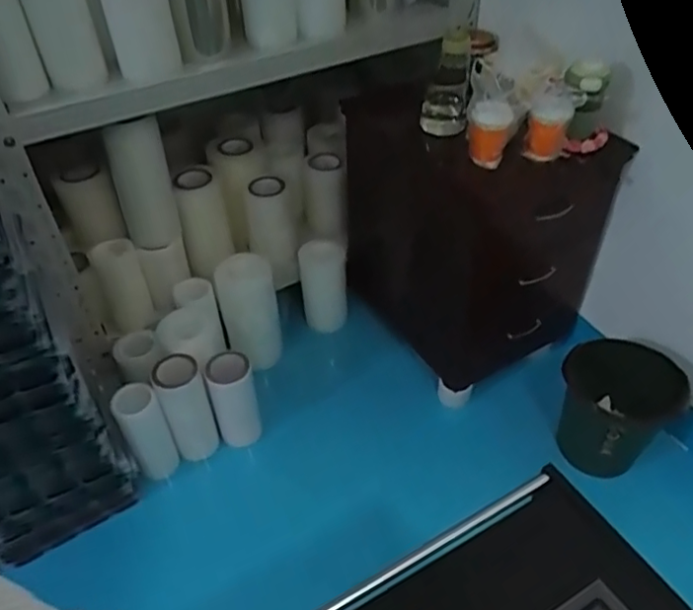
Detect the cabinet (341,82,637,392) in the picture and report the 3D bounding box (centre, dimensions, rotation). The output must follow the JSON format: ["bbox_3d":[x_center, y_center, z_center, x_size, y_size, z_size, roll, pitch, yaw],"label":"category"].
[{"bbox_3d":[0.307,-0.225,1.650,0.441,0.605,0.614,-27,50,-25],"label":"cabinet"}]

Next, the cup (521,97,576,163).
[{"bbox_3d":[0.417,-0.366,1.241,0.075,0.138,0.072,0,44,0],"label":"cup"}]

